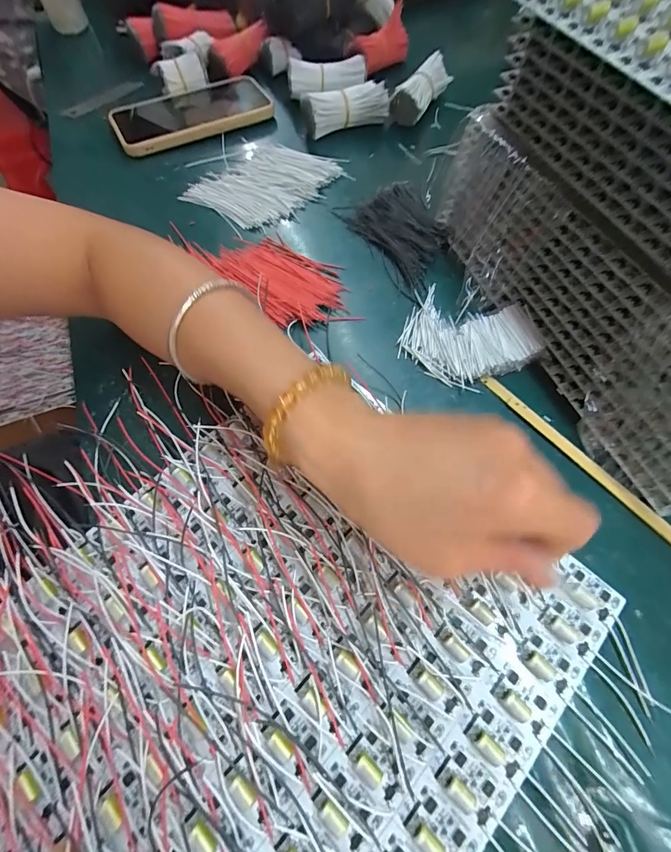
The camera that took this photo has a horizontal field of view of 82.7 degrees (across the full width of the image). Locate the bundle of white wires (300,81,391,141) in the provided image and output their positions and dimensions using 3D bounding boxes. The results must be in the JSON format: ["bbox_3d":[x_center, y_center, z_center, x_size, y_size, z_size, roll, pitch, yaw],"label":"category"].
[{"bbox_3d":[0.011,-0.337,0.403,0.088,0.034,0.026,-22,66,-9],"label":"bundle of white wires"}]

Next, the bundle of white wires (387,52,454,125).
[{"bbox_3d":[0.097,-0.374,0.427,0.031,0.034,0.095,29,68,14],"label":"bundle of white wires"}]

